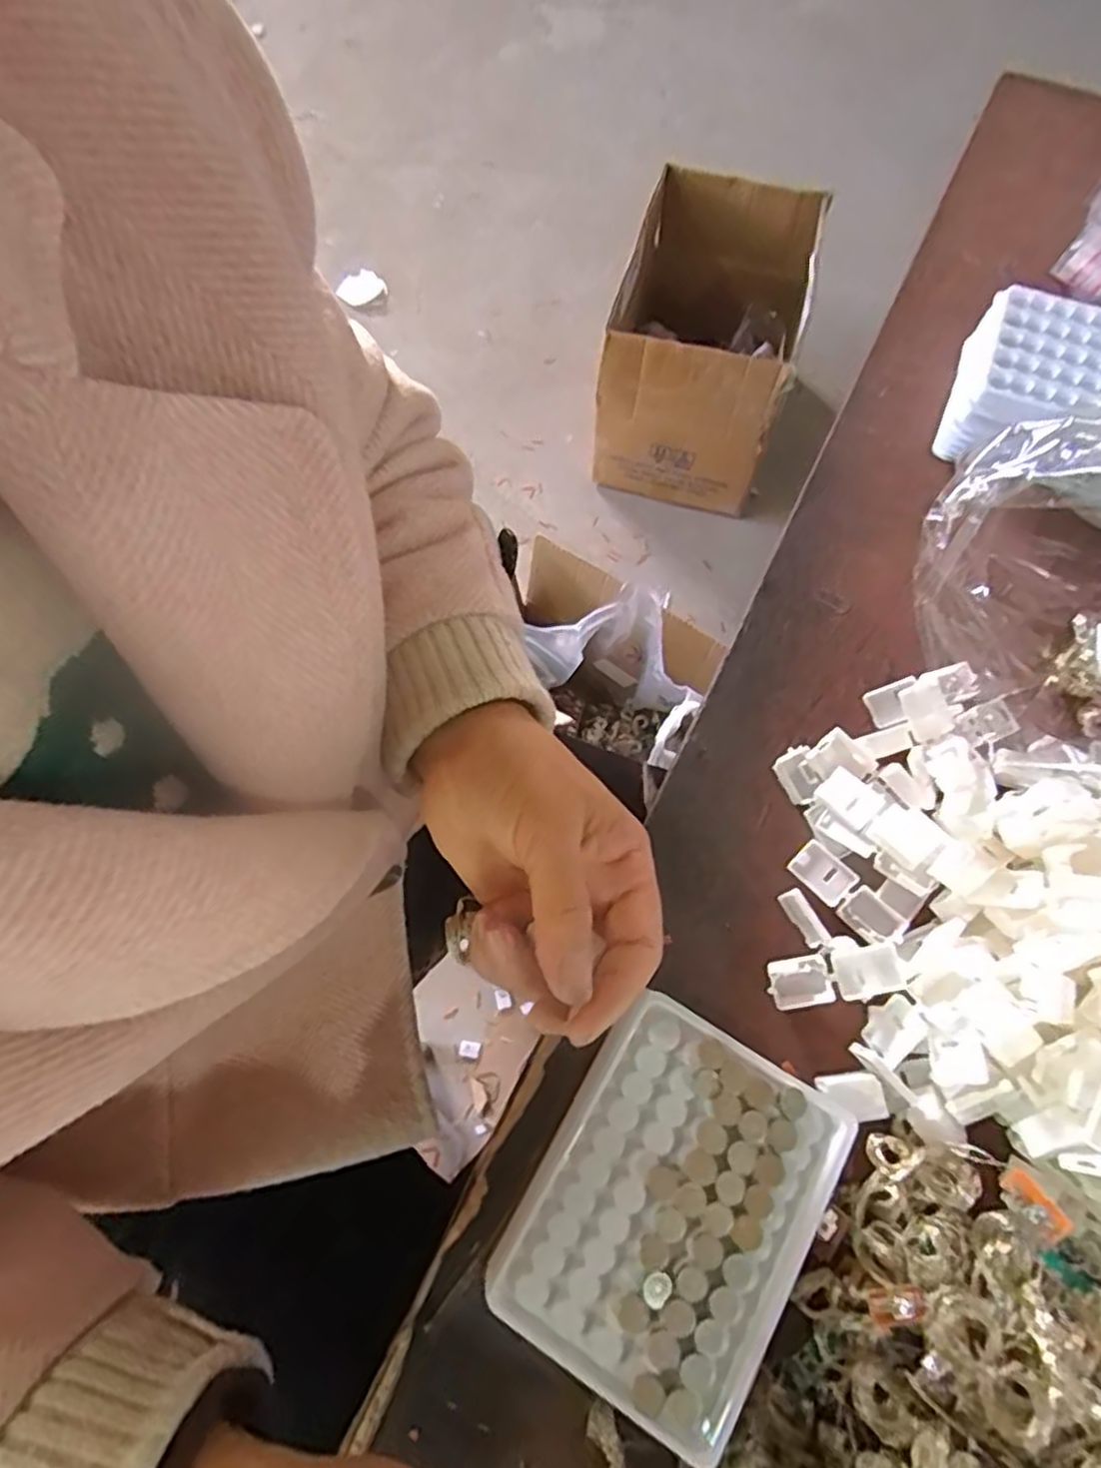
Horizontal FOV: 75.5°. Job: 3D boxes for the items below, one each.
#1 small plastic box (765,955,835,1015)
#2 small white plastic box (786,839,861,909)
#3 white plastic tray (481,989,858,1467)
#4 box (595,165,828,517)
[{"bbox_3d":[0.112,0.113,0.322,0.026,0.010,0.022,-17,67,14],"label":"small plastic box"},{"bbox_3d":[0.129,0.066,0.338,0.020,0.007,0.028,-42,75,-12],"label":"small white plastic box"},{"bbox_3d":[0.048,0.186,0.286,0.101,0.035,0.129,30,74,10],"label":"white plastic tray"},{"bbox_3d":[0.258,-0.656,1.204,0.278,0.310,0.453,15,72,6],"label":"box"}]

